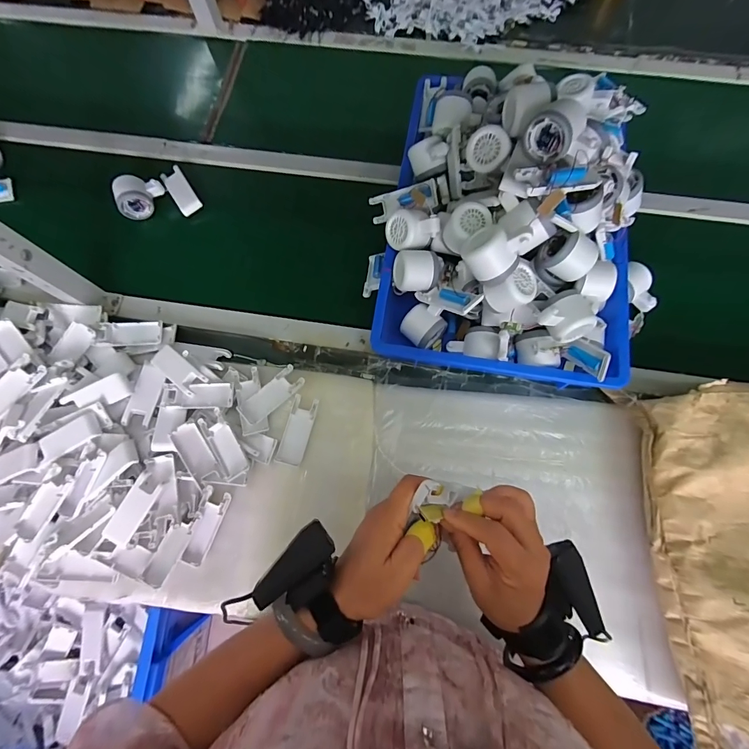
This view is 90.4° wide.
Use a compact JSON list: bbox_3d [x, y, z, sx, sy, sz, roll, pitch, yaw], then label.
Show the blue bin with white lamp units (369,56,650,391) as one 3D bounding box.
[{"bbox_3d":[0.212,-0.266,0.557,0.367,0.210,0.511,10,74,5],"label":"blue bin with white lamp units"}]

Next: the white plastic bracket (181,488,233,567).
[{"bbox_3d":[-0.241,0.217,0.533,0.039,0.011,0.101,15,74,6],"label":"white plastic bracket"}]

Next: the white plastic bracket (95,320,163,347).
[{"bbox_3d":[-0.396,-0.065,0.612,0.098,0.035,0.041,-2,73,1],"label":"white plastic bracket"}]

